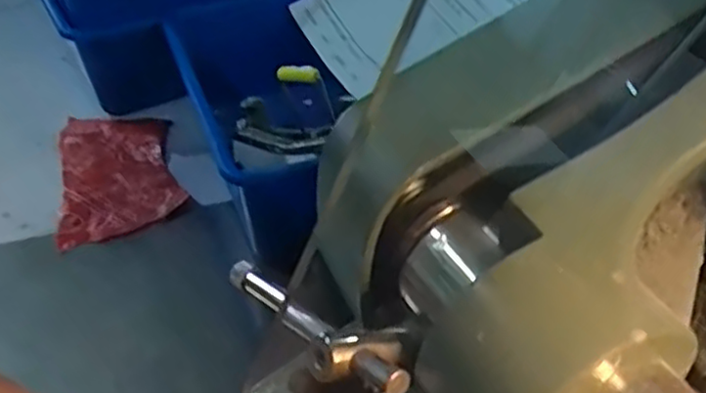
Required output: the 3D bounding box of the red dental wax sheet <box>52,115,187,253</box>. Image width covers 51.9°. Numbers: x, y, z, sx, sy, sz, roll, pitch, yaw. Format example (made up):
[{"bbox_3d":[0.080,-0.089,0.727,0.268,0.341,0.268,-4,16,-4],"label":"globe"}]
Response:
[{"bbox_3d":[-0.127,-0.013,0.392,0.061,0.011,0.094,-12,43,-10],"label":"red dental wax sheet"}]

